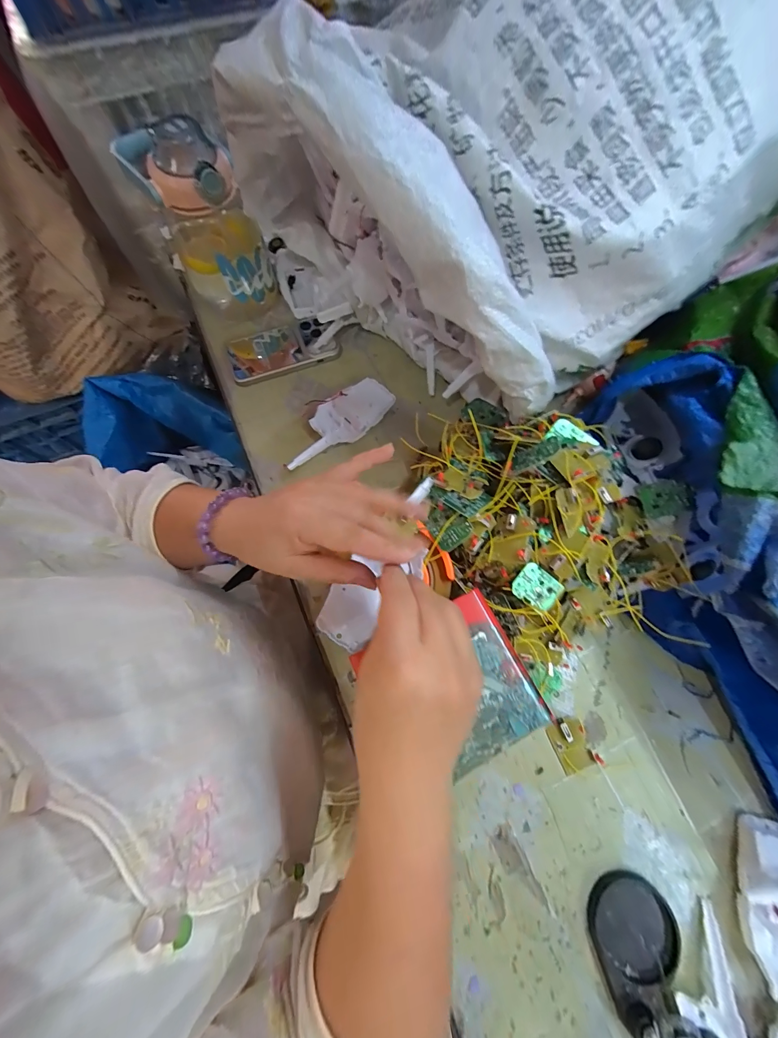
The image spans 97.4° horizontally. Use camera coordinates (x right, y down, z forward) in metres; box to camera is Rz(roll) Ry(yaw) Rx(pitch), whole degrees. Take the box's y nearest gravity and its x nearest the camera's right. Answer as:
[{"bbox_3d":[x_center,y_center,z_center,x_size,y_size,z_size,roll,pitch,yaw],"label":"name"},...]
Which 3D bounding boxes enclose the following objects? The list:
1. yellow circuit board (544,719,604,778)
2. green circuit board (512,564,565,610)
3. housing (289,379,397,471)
[{"bbox_3d":[0.171,0.211,0.316,0.034,0.013,0.046,-20,72,-7],"label":"yellow circuit board"},{"bbox_3d":[0.136,0.063,0.312,0.044,0.004,0.033,36,87,-6],"label":"green circuit board"},{"bbox_3d":[-0.065,-0.123,0.428,0.153,0.027,0.051,-35,75,-11],"label":"housing"}]

